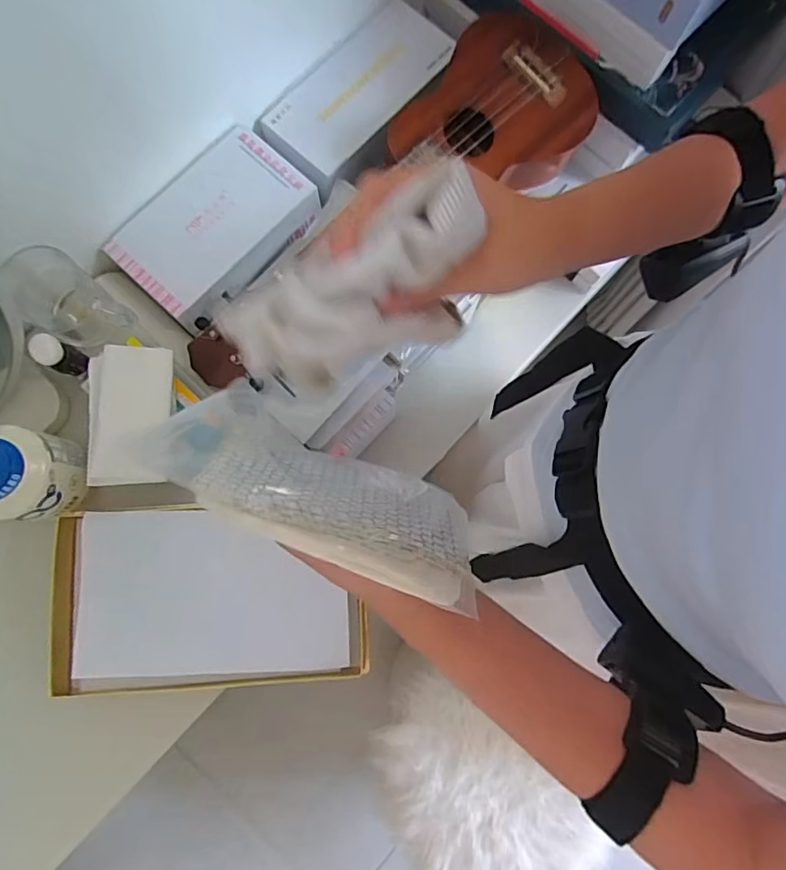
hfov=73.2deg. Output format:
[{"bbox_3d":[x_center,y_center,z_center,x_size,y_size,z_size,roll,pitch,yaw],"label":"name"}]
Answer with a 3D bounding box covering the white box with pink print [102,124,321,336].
[{"bbox_3d":[-0.186,-0.221,0.569,0.128,0.045,0.199,43,81,6],"label":"white box with pink print"}]

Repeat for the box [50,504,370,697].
[{"bbox_3d":[-0.166,0.144,0.485,0.273,0.043,0.154,-3,79,-2],"label":"box"}]

